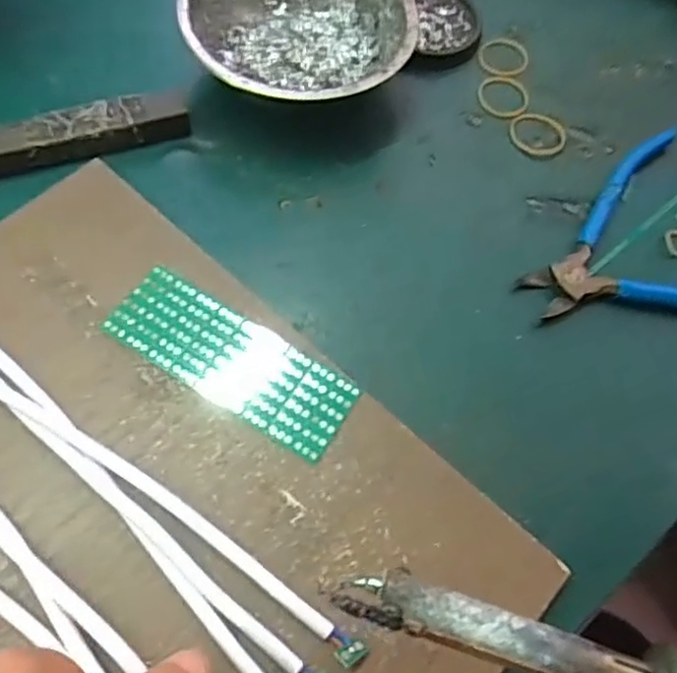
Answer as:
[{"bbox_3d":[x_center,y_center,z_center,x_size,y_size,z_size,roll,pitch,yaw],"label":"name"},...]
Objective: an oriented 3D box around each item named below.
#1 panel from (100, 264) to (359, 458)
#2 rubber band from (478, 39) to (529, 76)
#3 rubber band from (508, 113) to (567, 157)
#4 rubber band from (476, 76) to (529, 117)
[{"bbox_3d":[-0.048,0.010,0.298,0.113,0.004,0.040,31,66,8],"label":"panel"},{"bbox_3d":[0.102,-0.173,0.406,0.030,0.004,0.030,2,65,-4],"label":"rubber band"},{"bbox_3d":[0.115,-0.118,0.380,0.031,0.004,0.031,2,65,-4],"label":"rubber band"},{"bbox_3d":[0.098,-0.144,0.391,0.031,0.004,0.031,2,65,-4],"label":"rubber band"}]

